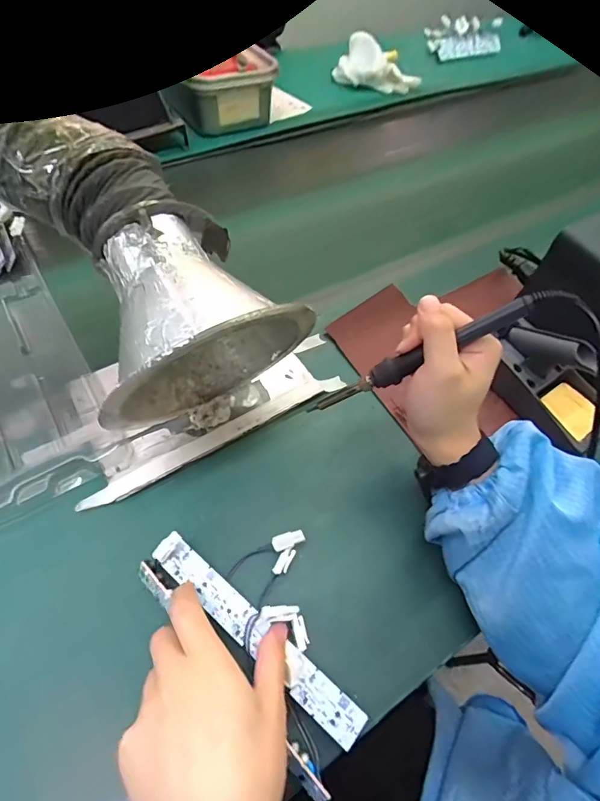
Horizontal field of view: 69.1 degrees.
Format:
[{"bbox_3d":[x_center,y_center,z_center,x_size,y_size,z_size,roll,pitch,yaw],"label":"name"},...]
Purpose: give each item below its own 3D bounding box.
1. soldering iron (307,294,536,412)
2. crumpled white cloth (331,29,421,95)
[{"bbox_3d":[0.081,-0.028,0.325,0.178,0.015,0.017,-27,53,27],"label":"soldering iron"},{"bbox_3d":[0.167,-0.722,0.941,0.183,0.075,0.117,-2,57,-7],"label":"crumpled white cloth"}]

